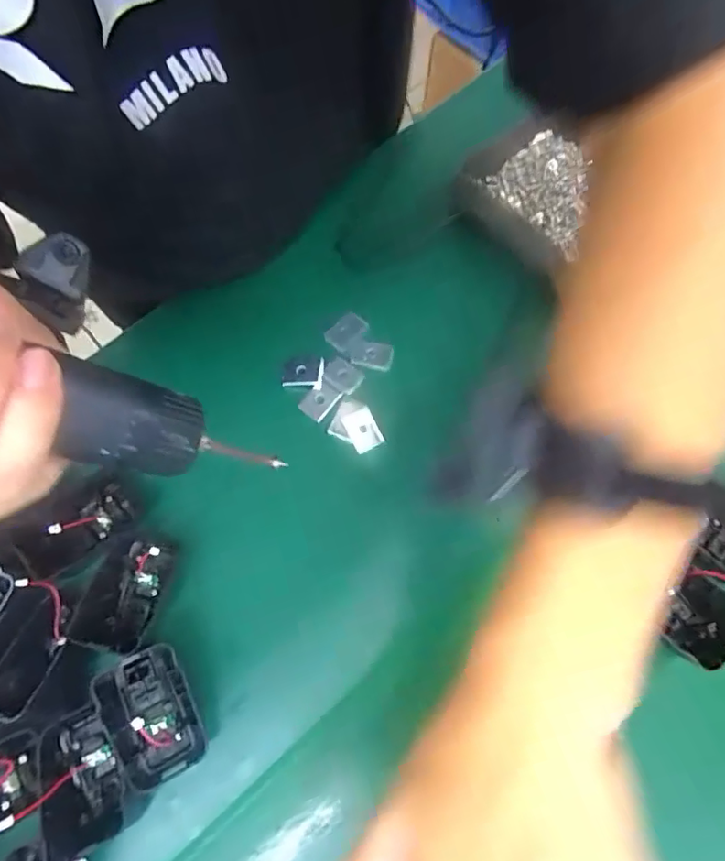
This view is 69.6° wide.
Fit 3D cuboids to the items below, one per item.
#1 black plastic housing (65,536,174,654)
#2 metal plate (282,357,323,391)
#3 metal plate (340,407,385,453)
[{"bbox_3d":[-0.145,0.098,0.318,0.039,0.019,0.067,18,74,5],"label":"black plastic housing"},{"bbox_3d":[-0.042,-0.042,0.370,0.027,0.004,0.023,4,72,1],"label":"metal plate"},{"bbox_3d":[0.000,0.000,0.357,0.020,0.005,0.028,-27,75,-7],"label":"metal plate"}]

